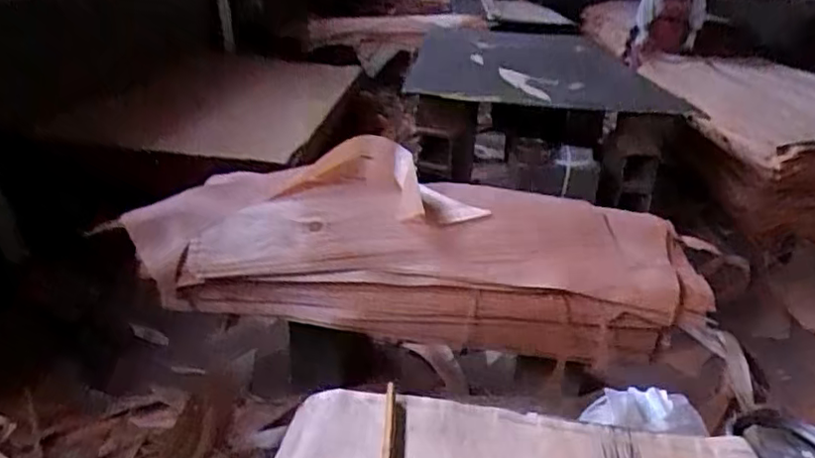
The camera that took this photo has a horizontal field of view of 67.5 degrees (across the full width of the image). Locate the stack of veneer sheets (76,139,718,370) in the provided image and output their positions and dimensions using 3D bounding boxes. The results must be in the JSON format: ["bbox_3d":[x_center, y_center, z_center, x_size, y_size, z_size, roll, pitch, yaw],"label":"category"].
[{"bbox_3d":[0.004,0.061,1.831,1.571,0.351,0.479,7,25,5],"label":"stack of veneer sheets"}]

